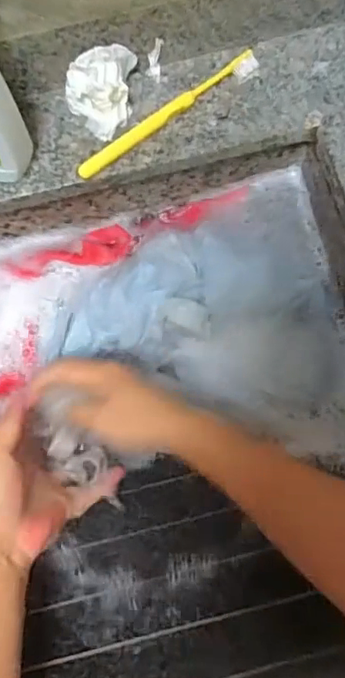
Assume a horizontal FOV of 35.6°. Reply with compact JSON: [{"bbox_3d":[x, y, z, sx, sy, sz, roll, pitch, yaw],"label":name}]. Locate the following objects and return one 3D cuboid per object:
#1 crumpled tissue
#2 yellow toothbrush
[{"bbox_3d":[-0.055,-0.197,0.431,0.059,0.041,0.056,-12,77,-2],"label":"crumpled tissue"},{"bbox_3d":[-0.003,-0.186,0.446,0.176,0.010,0.019,-33,79,-7],"label":"yellow toothbrush"}]

